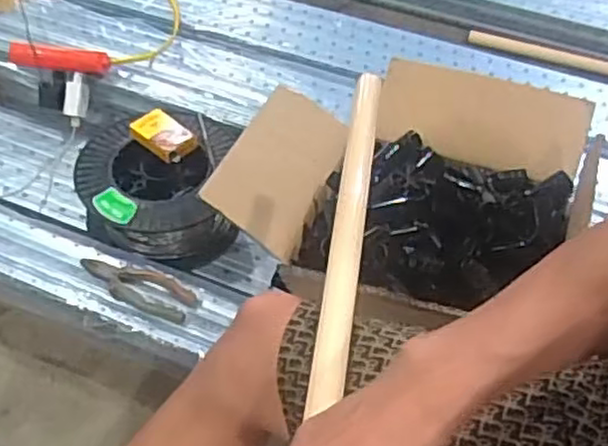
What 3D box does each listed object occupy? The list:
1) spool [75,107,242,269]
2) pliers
[{"bbox_3d":[-0.218,-0.058,1.063,0.222,0.105,0.224,1,51,-1],"label":"spool"},{"bbox_3d":[-0.217,0.081,0.921,0.157,0.011,0.059,21,51,14],"label":"pliers"}]

